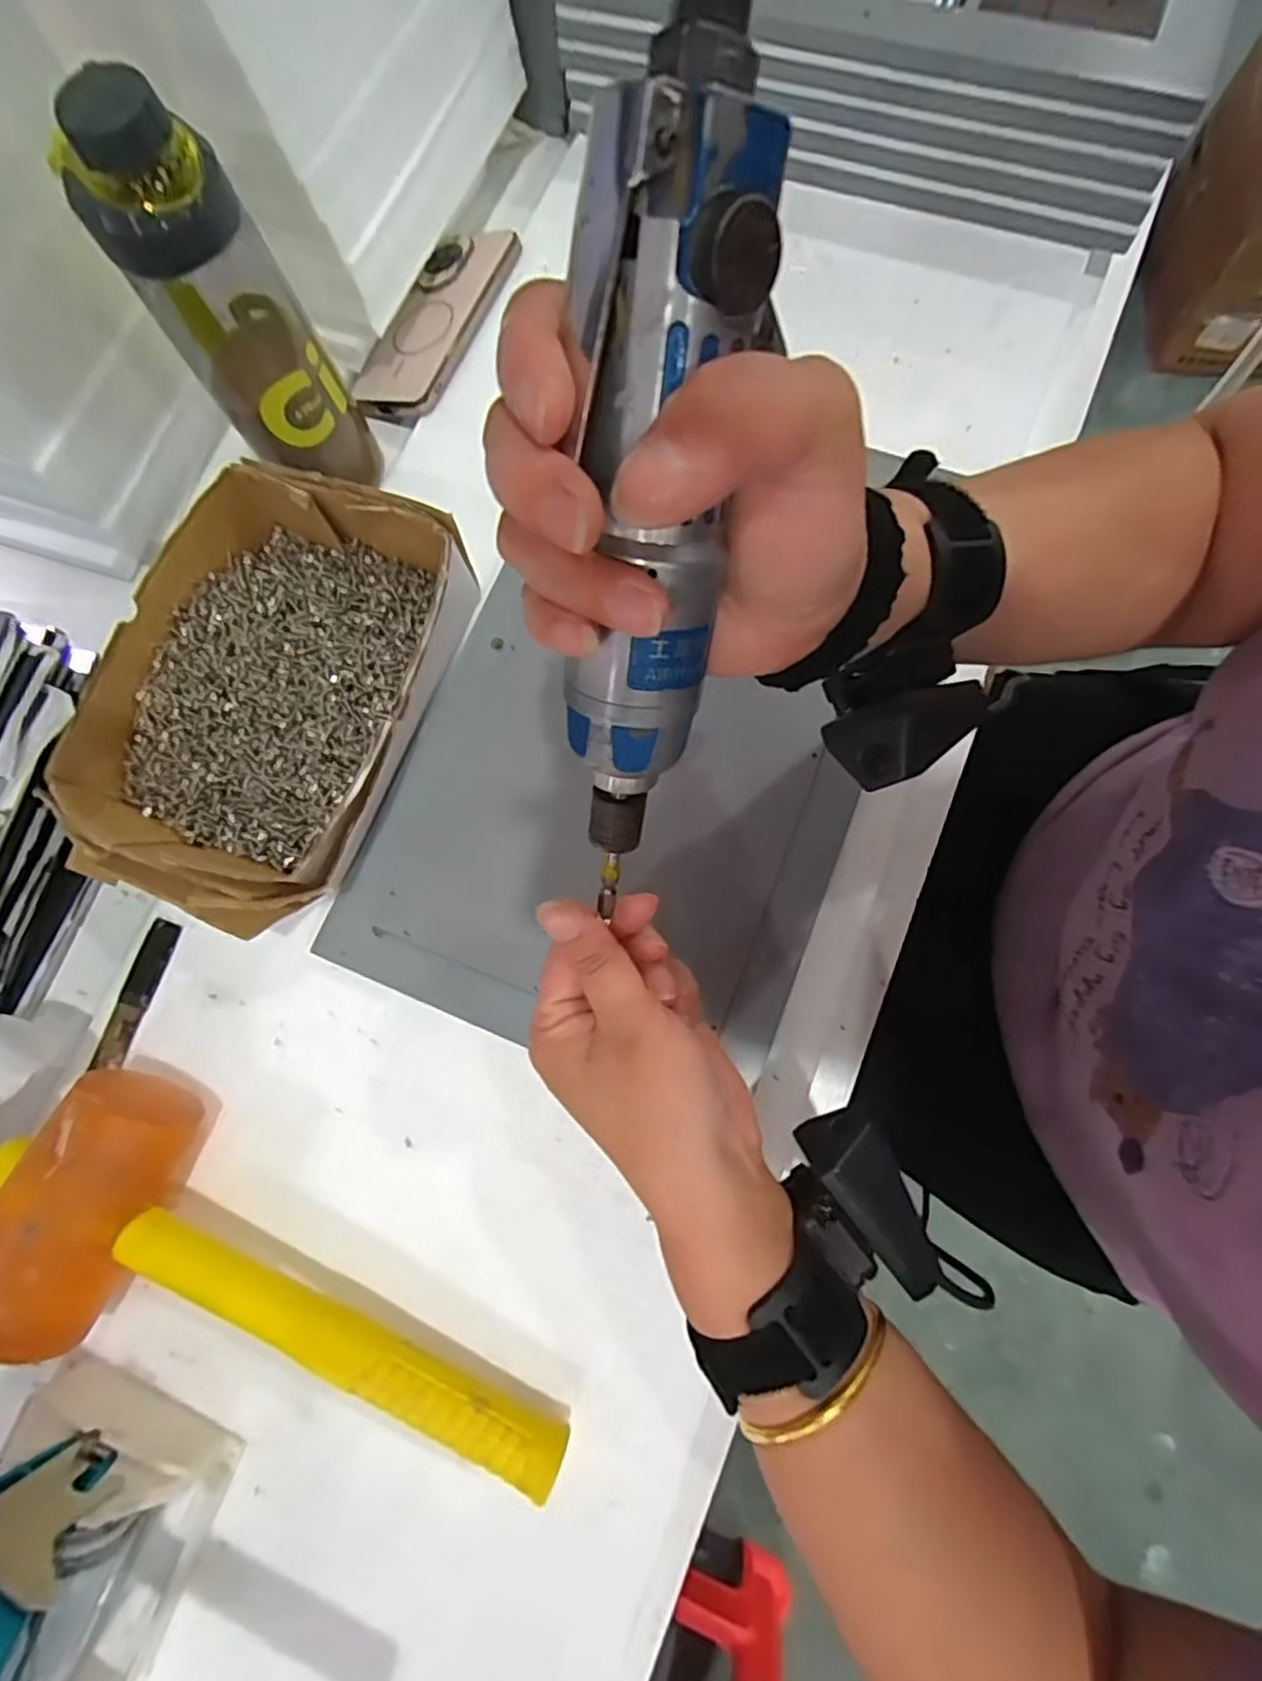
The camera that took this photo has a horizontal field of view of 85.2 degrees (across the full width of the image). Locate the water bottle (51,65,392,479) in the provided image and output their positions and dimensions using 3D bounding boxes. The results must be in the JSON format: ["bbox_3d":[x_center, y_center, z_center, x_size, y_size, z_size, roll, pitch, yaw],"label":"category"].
[{"bbox_3d":[-0.222,-0.296,0.382,0.075,0.193,0.083,-31,80,-5],"label":"water bottle"}]

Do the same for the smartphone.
[{"bbox_3d":[-0.141,-0.383,0.504,0.072,0.011,0.160,18,78,18],"label":"smartphone"}]

